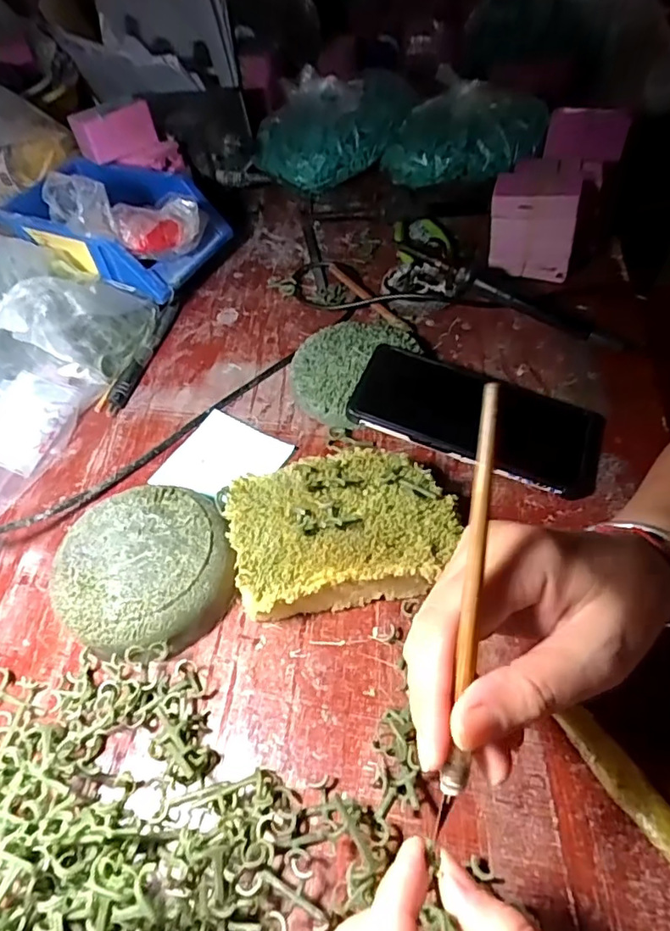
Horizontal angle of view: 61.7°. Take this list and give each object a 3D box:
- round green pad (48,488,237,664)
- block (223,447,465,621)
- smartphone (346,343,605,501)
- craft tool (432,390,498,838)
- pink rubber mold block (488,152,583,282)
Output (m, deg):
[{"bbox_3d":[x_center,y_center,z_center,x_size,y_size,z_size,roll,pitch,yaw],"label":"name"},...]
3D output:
[{"bbox_3d":[-0.110,0.063,0.335,0.098,0.036,0.096,-2,52,3],"label":"round green pad"},{"bbox_3d":[0.007,0.040,0.339,0.136,0.043,0.095,-9,52,-3],"label":"block"},{"bbox_3d":[0.103,-0.036,0.402,0.172,0.015,0.091,22,53,6],"label":"smartphone"},{"bbox_3d":[0.045,0.050,0.191,0.005,0.004,0.153,6,93,9],"label":"craft tool"},{"bbox_3d":[0.182,-0.227,0.512,0.072,0.078,0.076,12,54,13],"label":"pink rubber mold block"}]

